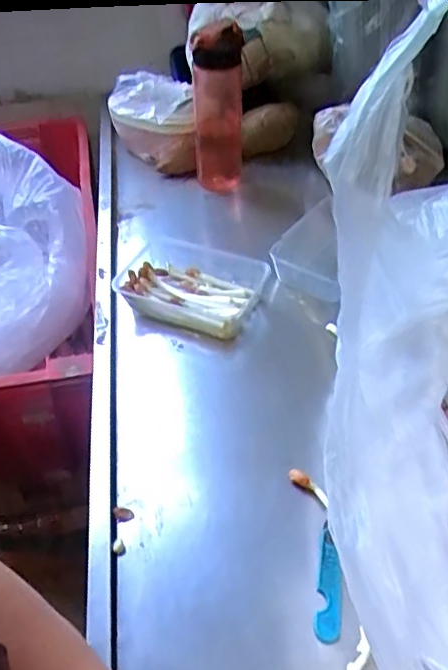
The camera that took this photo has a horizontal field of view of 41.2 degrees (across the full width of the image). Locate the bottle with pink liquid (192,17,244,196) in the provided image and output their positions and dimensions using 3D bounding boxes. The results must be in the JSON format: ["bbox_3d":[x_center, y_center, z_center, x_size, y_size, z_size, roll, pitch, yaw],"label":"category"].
[{"bbox_3d":[-0.010,-0.320,0.845,0.073,0.231,0.071,-4,44,1],"label":"bottle with pink liquid"}]

